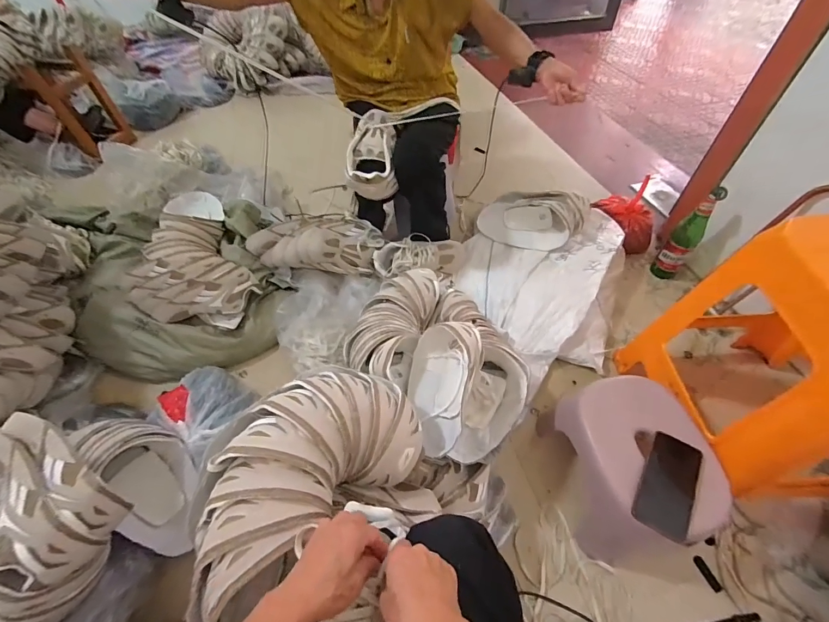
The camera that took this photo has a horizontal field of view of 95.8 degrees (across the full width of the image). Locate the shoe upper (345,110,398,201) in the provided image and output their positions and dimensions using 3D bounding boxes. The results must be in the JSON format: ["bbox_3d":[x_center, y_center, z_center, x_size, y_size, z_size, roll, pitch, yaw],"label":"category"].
[{"bbox_3d":[-0.106,-0.403,0.929,0.117,0.095,0.250,-1,69,2],"label":"shoe upper"}]

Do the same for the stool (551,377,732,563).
[{"bbox_3d":[0.411,0.302,0.725,0.223,0.204,0.273,-8,53,-4],"label":"stool"}]

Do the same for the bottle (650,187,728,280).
[{"bbox_3d":[0.741,-0.206,1.014,0.081,0.279,0.065,-37,60,-23],"label":"bottle"}]

